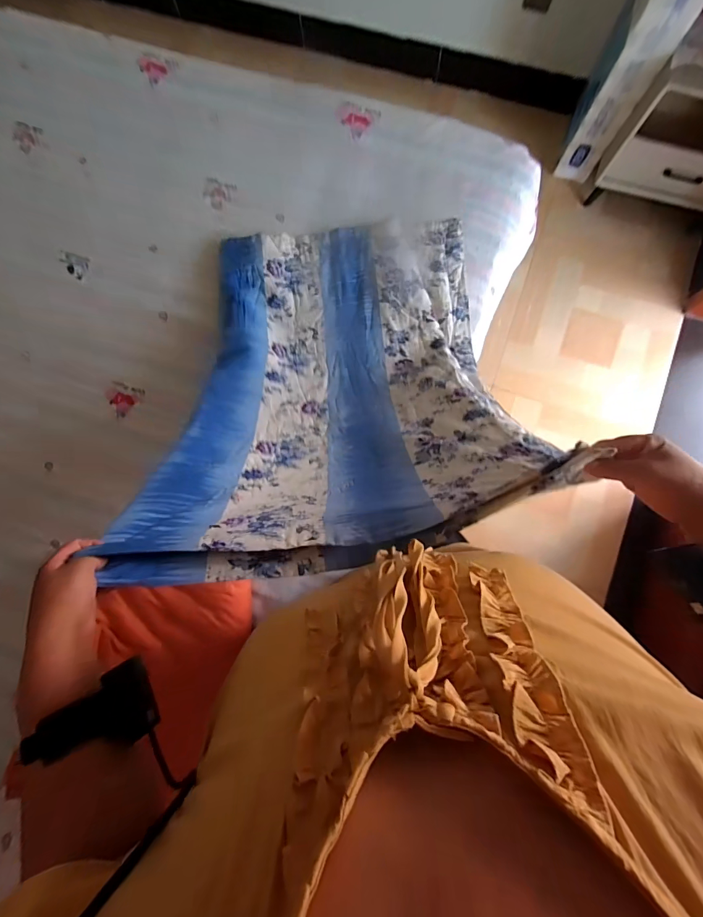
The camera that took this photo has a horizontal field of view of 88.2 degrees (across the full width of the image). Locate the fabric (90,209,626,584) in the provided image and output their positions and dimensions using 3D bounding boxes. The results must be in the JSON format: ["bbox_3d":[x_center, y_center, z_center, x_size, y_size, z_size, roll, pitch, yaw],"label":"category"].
[{"bbox_3d":[-0.015,-0.234,0.701,0.598,0.466,0.813,-3,82,3],"label":"fabric"}]

